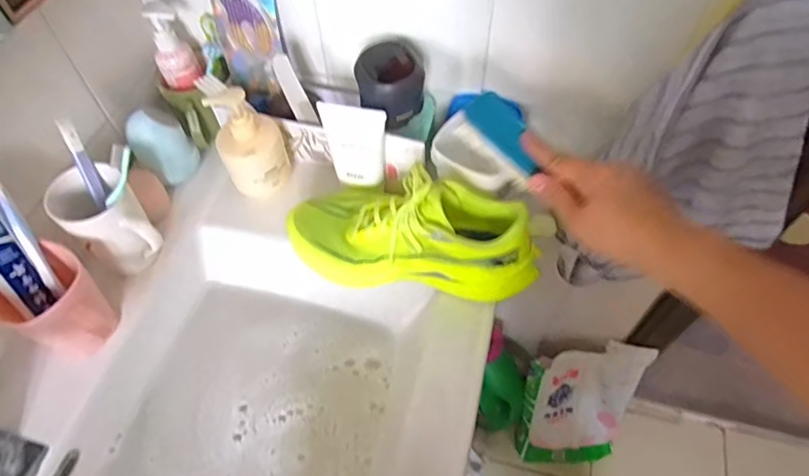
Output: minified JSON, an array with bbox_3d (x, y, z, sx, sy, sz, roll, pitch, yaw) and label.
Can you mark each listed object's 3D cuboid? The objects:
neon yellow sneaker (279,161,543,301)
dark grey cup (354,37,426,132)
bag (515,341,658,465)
[{"bbox_3d":[0.011,-0.019,0.579,0.260,0.114,0.109,7,56,6],"label":"neon yellow sneaker"},{"bbox_3d":[-0.014,-0.164,0.596,0.064,0.078,0.071,-30,60,-18],"label":"dark grey cup"},{"bbox_3d":[0.377,0.361,1.152,0.233,0.367,0.090,0,34,2],"label":"bag"}]

